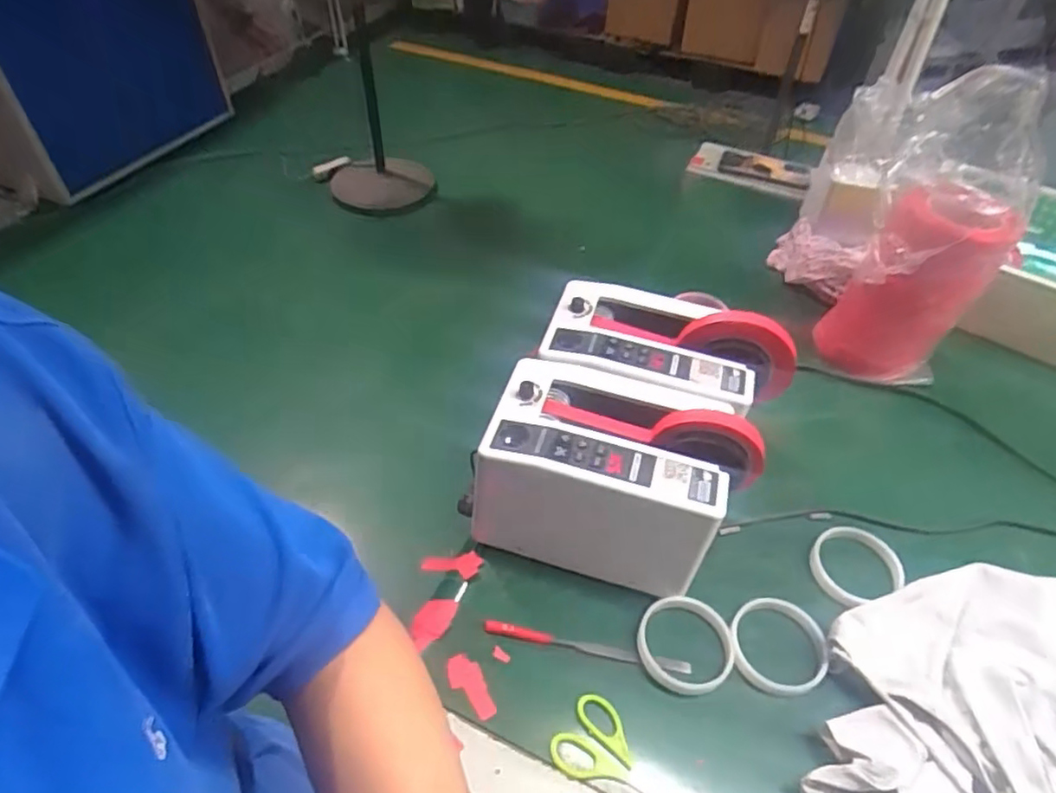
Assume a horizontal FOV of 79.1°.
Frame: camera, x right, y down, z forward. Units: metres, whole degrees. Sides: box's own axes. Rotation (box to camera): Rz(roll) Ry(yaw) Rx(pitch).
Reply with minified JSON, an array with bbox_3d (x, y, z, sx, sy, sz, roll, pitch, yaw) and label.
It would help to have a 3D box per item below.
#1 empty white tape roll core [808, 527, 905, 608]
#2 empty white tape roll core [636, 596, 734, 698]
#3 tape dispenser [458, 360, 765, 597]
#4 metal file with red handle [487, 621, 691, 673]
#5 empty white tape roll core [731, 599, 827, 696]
[{"bbox_3d":[0.322,0.165,0.635,0.082,0.015,0.075,1,47,-1],"label":"empty white tape roll core"},{"bbox_3d":[0.139,0.219,0.567,0.082,0.014,0.079,0,47,-2],"label":"empty white tape roll core"},{"bbox_3d":[0.081,0.075,0.598,0.231,0.151,0.137,14,48,10],"label":"tape dispenser"},{"bbox_3d":[0.051,0.221,0.565,0.181,0.009,0.011,9,48,6],"label":"metal file with red handle"},{"bbox_3d":[0.222,0.219,0.571,0.081,0.013,0.083,1,47,-1],"label":"empty white tape roll core"}]

